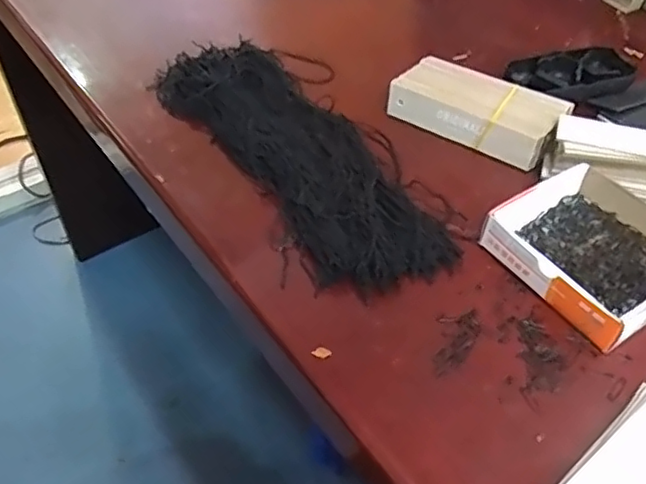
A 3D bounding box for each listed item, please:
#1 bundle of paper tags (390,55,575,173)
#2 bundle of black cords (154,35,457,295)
[{"bbox_3d":[0.125,-0.107,0.523,0.130,0.036,0.057,28,53,22],"label":"bundle of paper tags"},{"bbox_3d":[-0.025,-0.073,0.494,0.101,0.031,0.298,-26,53,-23],"label":"bundle of black cords"}]

